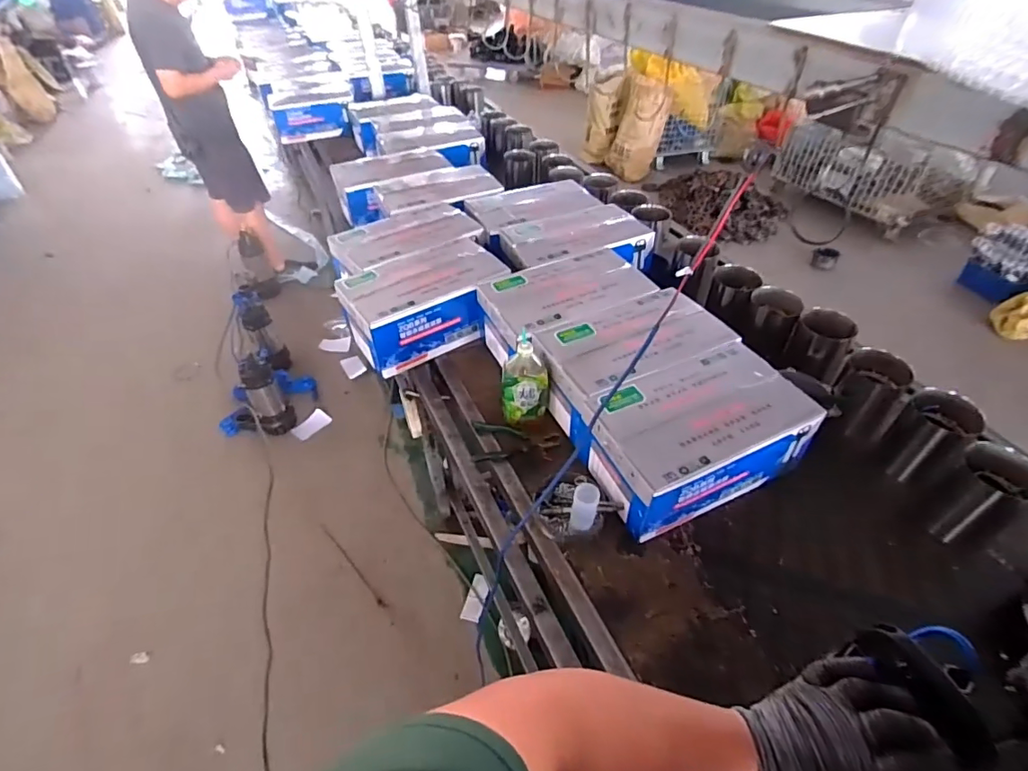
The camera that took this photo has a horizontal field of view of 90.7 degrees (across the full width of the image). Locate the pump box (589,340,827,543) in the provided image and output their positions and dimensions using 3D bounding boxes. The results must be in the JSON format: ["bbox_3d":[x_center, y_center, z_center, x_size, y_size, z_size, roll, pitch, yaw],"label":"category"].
[{"bbox_3d":[0.365,0.103,1.036,0.409,0.170,0.248,-17,46,-16],"label":"pump box"}]

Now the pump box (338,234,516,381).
[{"bbox_3d":[-0.239,-0.233,1.389,0.424,0.156,0.252,-22,48,-20],"label":"pump box"}]

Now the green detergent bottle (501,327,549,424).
[{"bbox_3d":[0.023,-0.004,1.127,0.102,0.205,0.072,-6,44,-5],"label":"green detergent bottle"}]

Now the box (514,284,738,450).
[{"bbox_3d":[0.266,-0.060,1.201,0.415,0.159,0.253,-20,47,-18],"label":"box"}]

